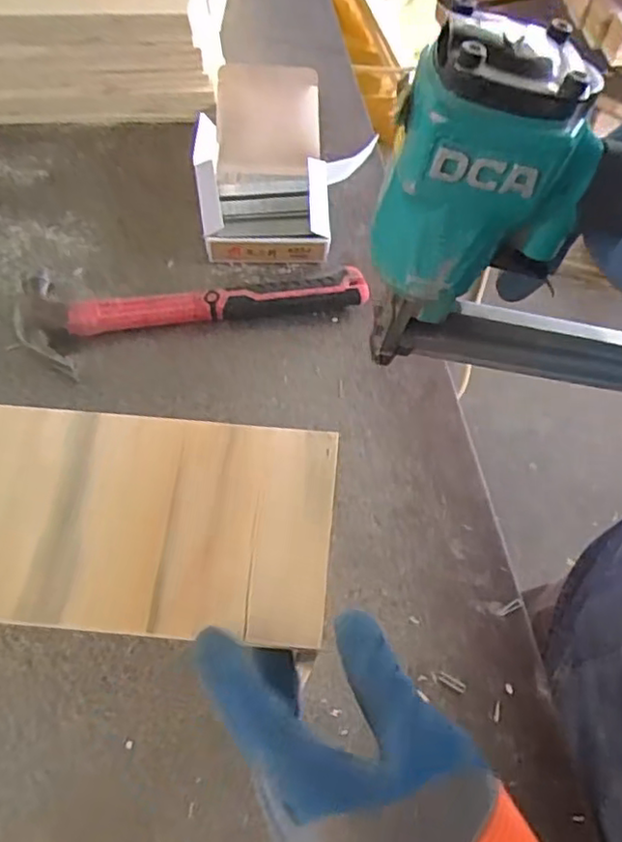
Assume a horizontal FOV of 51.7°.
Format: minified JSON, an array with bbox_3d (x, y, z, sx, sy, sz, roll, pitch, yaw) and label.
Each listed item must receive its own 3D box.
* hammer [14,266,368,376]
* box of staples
[{"bbox_3d":[-0.112,-0.122,0.626,0.323,0.031,0.099,-12,62,-7],"label":"hammer"},{"bbox_3d":[-0.029,-0.288,0.709,0.190,0.043,0.274,-2,61,-2],"label":"box of staples"}]

